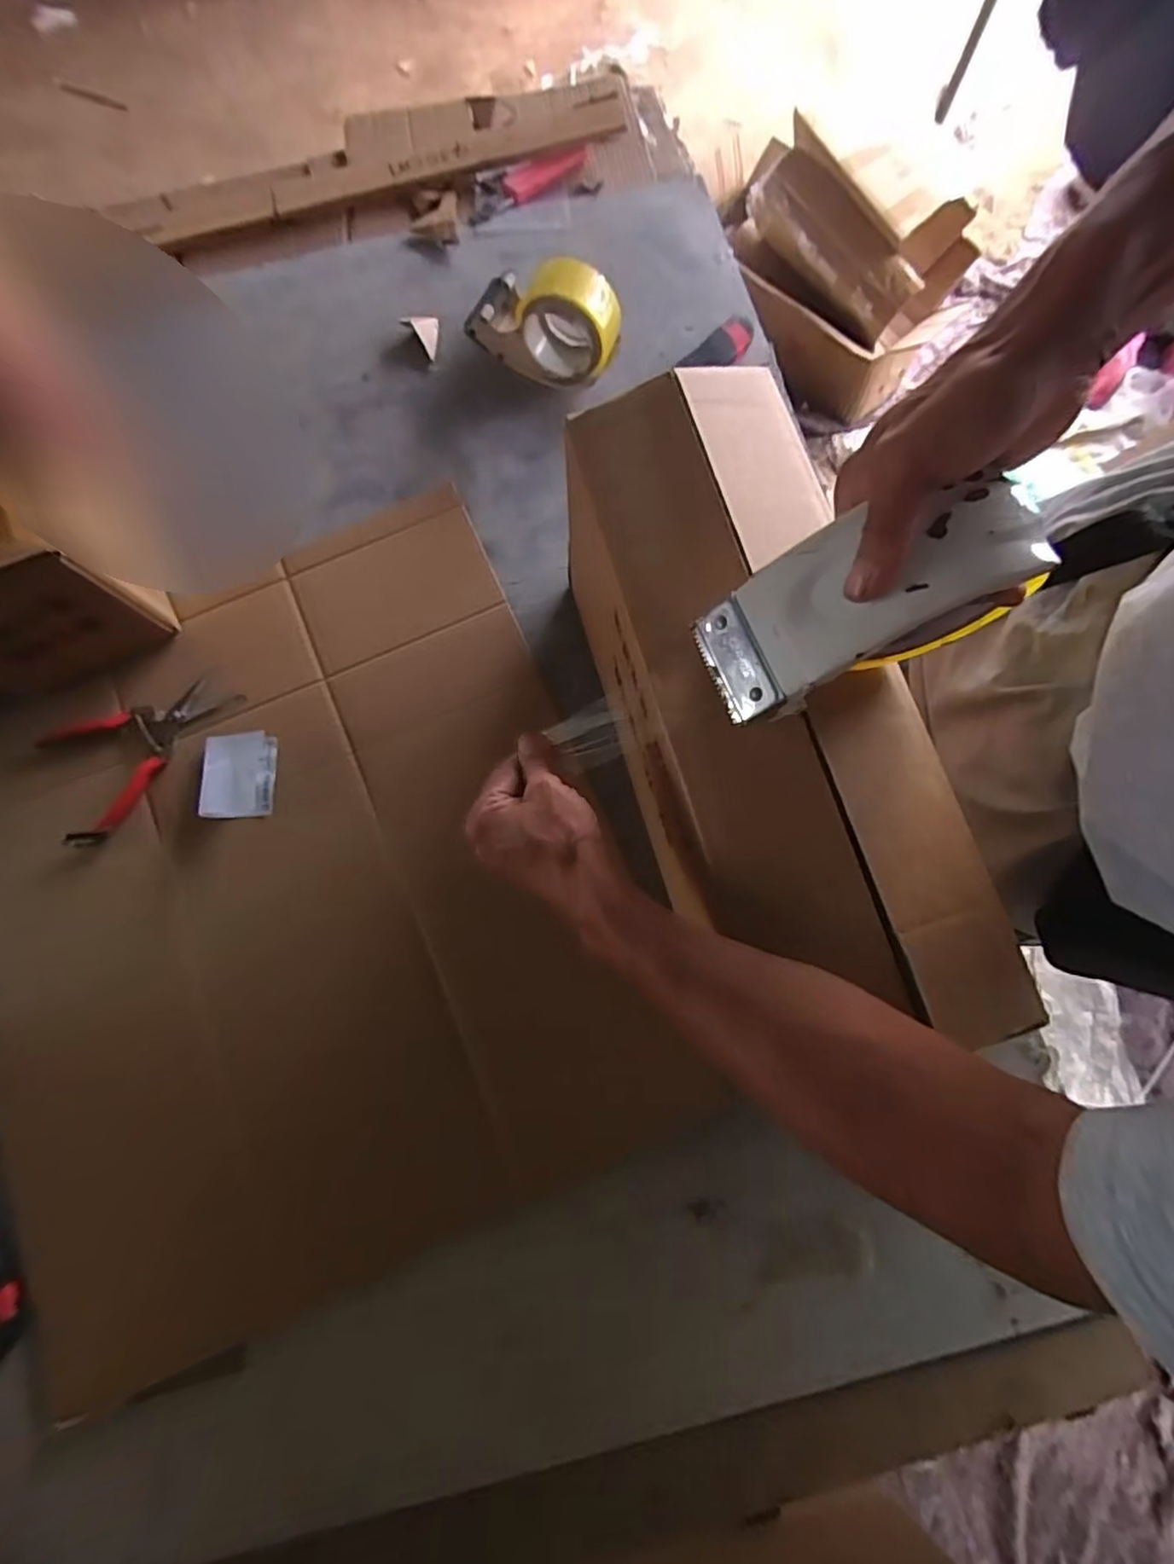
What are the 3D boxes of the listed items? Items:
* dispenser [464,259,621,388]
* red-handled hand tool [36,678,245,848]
[{"bbox_3d":[-0.045,-0.485,0.673,0.165,0.104,0.072,32,79,8],"label":"dispenser"},{"bbox_3d":[-0.446,-0.045,0.625,0.120,0.012,0.192,41,81,10],"label":"red-handled hand tool"}]

